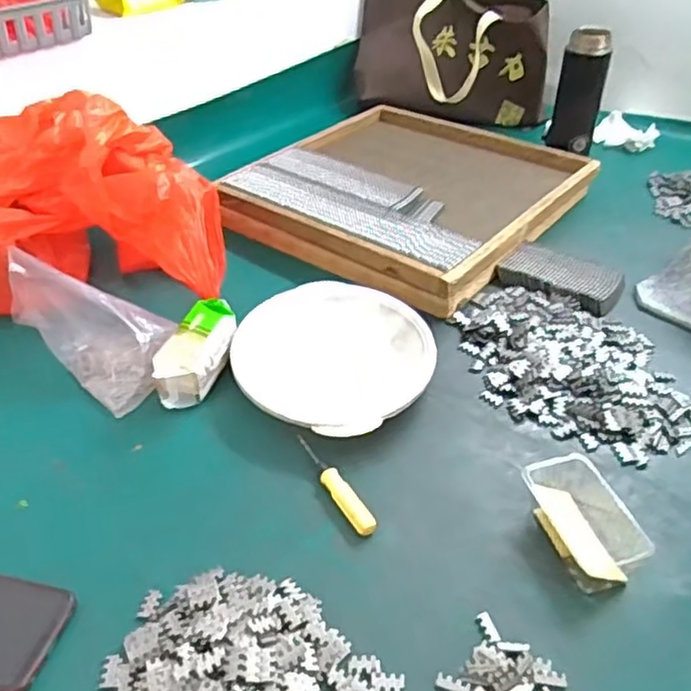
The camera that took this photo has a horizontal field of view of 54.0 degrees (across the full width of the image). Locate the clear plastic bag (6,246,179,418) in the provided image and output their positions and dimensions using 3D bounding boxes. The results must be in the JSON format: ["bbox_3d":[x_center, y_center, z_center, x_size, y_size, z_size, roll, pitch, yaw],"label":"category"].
[{"bbox_3d":[-0.256,-0.033,0.693,0.175,0.109,0.093,26,45,31],"label":"clear plastic bag"}]

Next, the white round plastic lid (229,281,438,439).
[{"bbox_3d":[-0.012,0.013,0.685,0.193,0.036,0.214,-21,41,-23],"label":"white round plastic lid"}]

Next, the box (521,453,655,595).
[{"bbox_3d":[0.186,0.133,0.531,0.059,0.041,0.112,-14,39,-15],"label":"box"}]

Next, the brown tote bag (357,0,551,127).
[{"bbox_3d":[0.170,-0.511,1.167,0.352,0.189,0.130,15,41,21],"label":"brown tote bag"}]

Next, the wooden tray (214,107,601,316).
[{"bbox_3d":[0.084,-0.218,0.946,0.395,0.047,0.401,28,47,33],"label":"wooden tray"}]

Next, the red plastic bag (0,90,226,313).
[{"bbox_3d":[-0.314,-0.162,0.775,0.331,0.178,0.164,0,38,3],"label":"red plastic bag"}]

